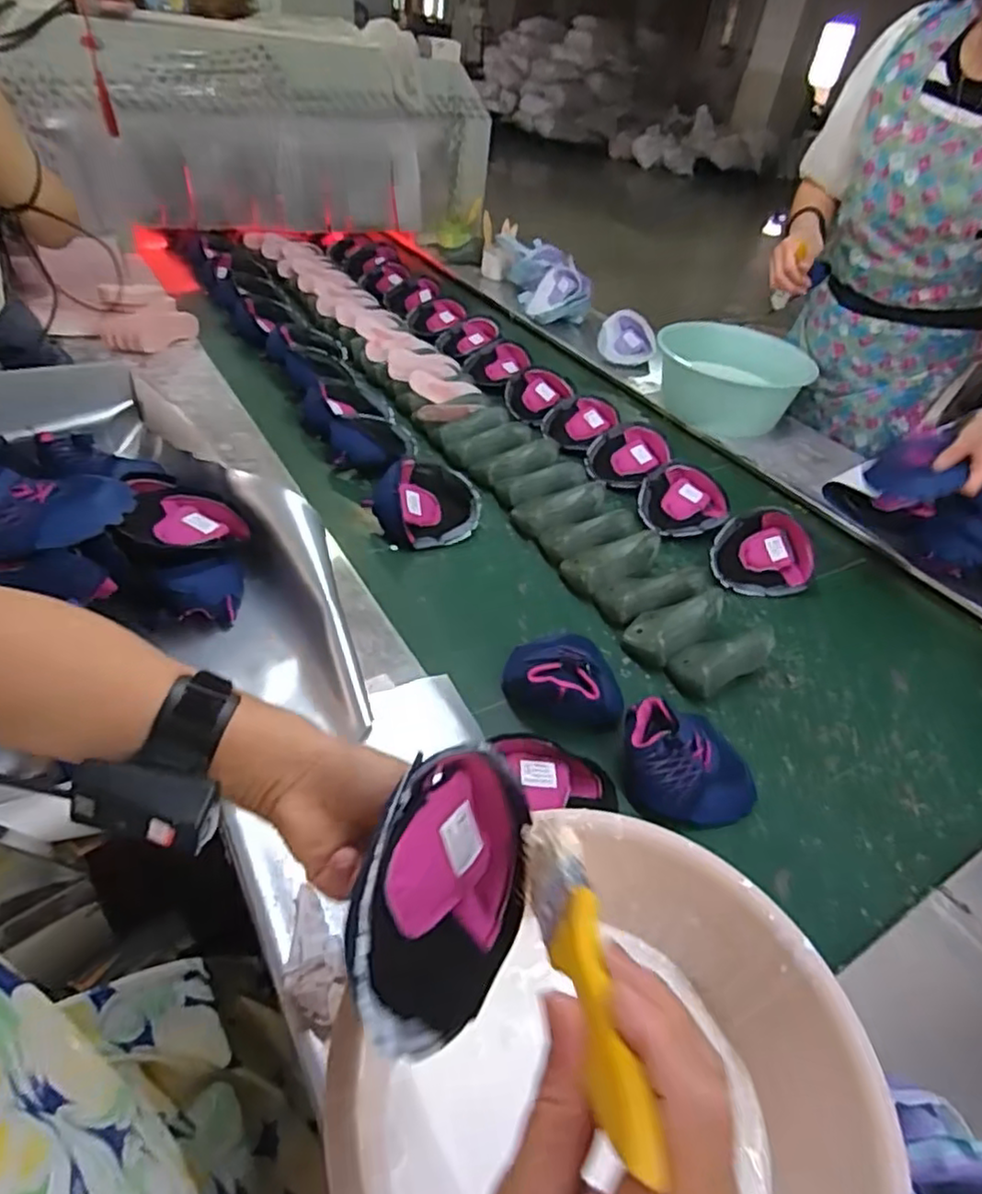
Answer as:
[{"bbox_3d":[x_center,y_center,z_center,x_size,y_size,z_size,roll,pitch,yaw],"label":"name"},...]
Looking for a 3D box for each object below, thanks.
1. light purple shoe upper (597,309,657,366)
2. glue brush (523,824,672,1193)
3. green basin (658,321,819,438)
[{"bbox_3d":[0.331,-0.627,1.605,0.136,0.086,0.183,15,41,8],"label":"light purple shoe upper"},{"bbox_3d":[0.035,0.137,0.253,0.020,0.034,0.158,2,9,-6],"label":"glue brush"},{"bbox_3d":[0.507,-0.480,1.440,0.292,0.123,0.292,4,41,-4],"label":"green basin"}]

